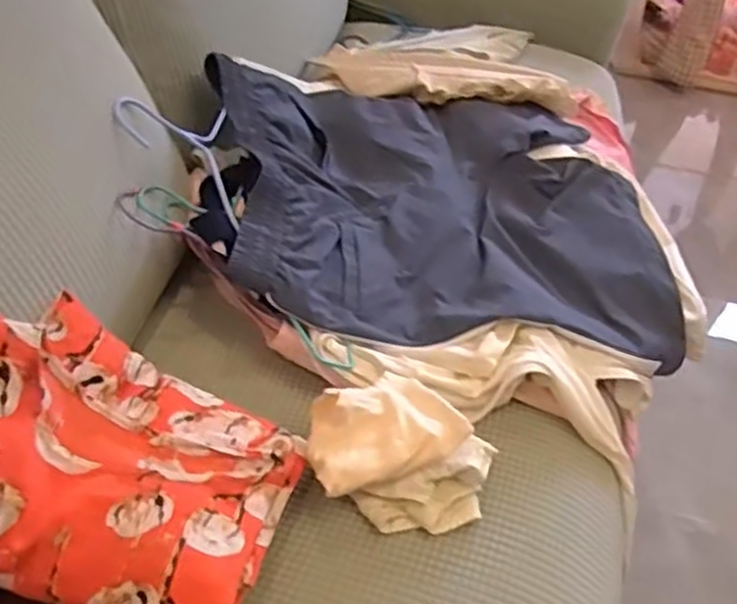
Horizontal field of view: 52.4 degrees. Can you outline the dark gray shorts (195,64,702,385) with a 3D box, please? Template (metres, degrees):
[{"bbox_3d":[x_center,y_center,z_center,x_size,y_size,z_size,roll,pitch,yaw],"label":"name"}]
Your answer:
[{"bbox_3d":[0.086,-0.144,0.897,0.501,0.113,0.455,1,44,-7],"label":"dark gray shorts"}]

